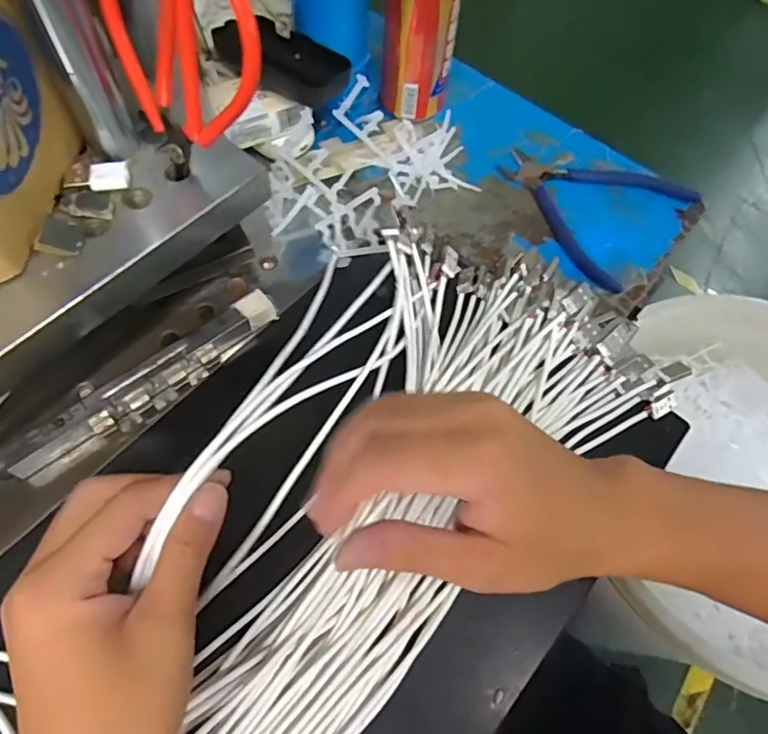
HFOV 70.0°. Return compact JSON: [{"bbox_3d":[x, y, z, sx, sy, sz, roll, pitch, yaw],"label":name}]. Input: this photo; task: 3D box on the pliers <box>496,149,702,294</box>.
[{"bbox_3d":[0.163,-0.139,0.446,0.139,0.008,0.131,39,67,16],"label":"pliers"}]

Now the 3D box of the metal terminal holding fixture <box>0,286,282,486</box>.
[{"bbox_3d":[-0.146,0.012,0.351,0.175,0.032,0.018,-38,71,-20],"label":"metal terminal holding fixture"}]

